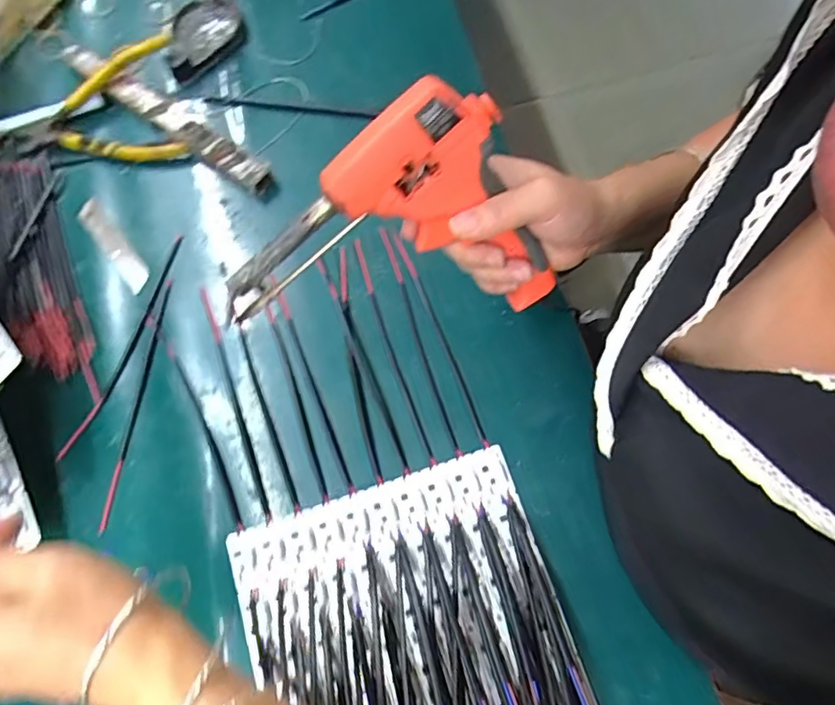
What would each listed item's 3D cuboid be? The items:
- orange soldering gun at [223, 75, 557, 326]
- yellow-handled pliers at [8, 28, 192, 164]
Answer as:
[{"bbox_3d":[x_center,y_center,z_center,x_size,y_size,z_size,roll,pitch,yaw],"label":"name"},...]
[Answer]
[{"bbox_3d":[-0.018,-0.084,0.318,0.195,0.132,0.042,-9,39,-8],"label":"orange soldering gun"},{"bbox_3d":[-0.282,-0.212,0.466,0.153,0.033,0.107,-13,73,-3],"label":"yellow-handled pliers"}]

